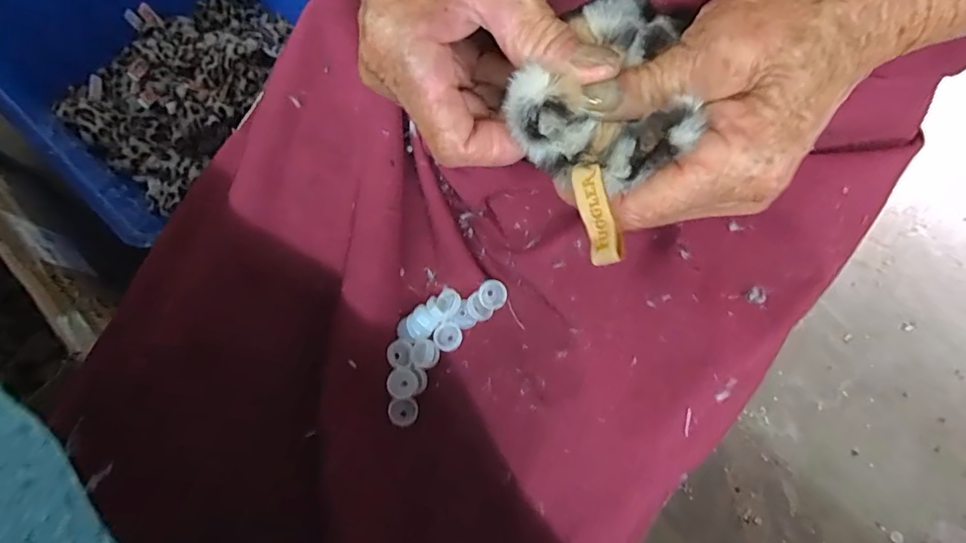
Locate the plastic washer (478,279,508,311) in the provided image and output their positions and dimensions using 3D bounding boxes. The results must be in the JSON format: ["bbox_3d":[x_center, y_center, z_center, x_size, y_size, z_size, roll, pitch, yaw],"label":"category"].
[{"bbox_3d":[0.006,0.013,0.299,0.016,0.005,0.018,20,103,-5],"label":"plastic washer"}]

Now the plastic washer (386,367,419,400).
[{"bbox_3d":[-0.046,0.064,0.287,0.017,0.005,0.017,1,71,-4],"label":"plastic washer"}]

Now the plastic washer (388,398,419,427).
[{"bbox_3d":[-0.046,0.081,0.289,0.017,0.005,0.015,15,70,1],"label":"plastic washer"}]

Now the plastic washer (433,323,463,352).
[{"bbox_3d":[-0.021,0.040,0.301,0.017,0.006,0.016,1,71,-4],"label":"plastic washer"}]

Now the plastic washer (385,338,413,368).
[{"bbox_3d":[-0.049,0.048,0.295,0.014,0.006,0.017,4,71,-3],"label":"plastic washer"}]

